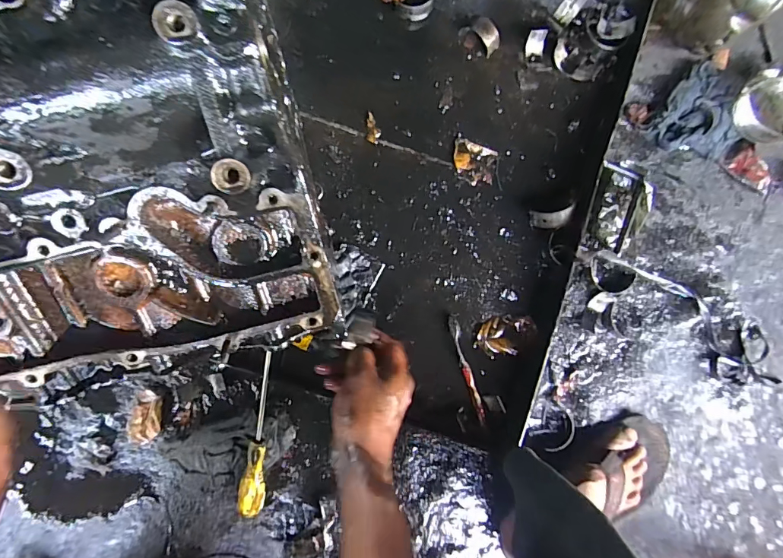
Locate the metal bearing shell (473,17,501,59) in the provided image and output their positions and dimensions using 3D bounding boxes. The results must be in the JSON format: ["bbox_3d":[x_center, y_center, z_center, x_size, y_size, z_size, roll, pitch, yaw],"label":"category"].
[{"bbox_3d":[0.139,-0.353,0.618,0.033,0.019,0.050,-36,92,-5],"label":"metal bearing shell"}]

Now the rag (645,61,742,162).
[{"bbox_3d":[0.479,-0.249,0.646,0.122,0.024,0.151,35,86,-3],"label":"rag"}]

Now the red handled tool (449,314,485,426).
[{"bbox_3d":[0.106,0.125,0.597,0.015,0.011,0.154,-15,90,-5],"label":"red handled tool"}]

